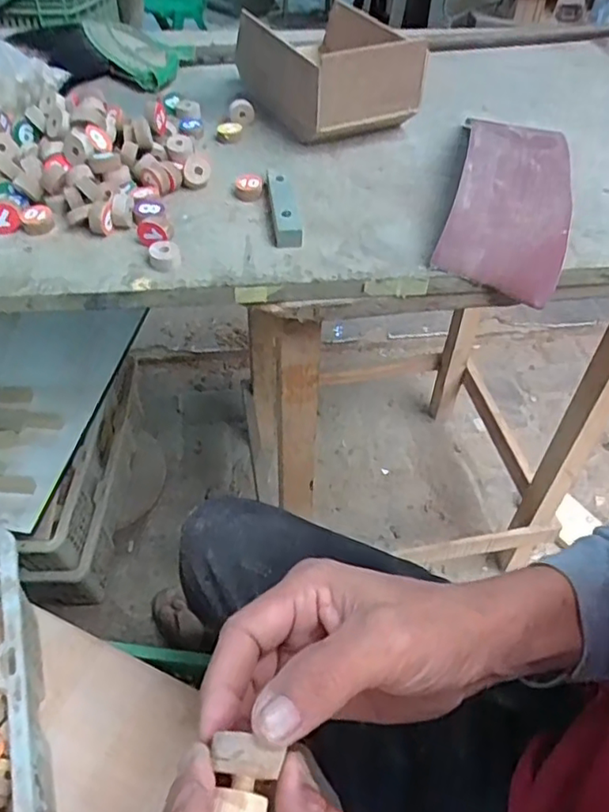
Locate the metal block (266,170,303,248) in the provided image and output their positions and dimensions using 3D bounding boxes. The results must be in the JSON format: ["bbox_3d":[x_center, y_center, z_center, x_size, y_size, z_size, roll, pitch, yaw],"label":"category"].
[{"bbox_3d":[-0.018,-0.173,0.516,0.022,0.016,0.104,-3,49,-7],"label":"metal block"}]

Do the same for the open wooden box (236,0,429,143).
[{"bbox_3d":[0.025,-0.354,0.632,0.122,0.084,0.198,-19,52,-20],"label":"open wooden box"}]

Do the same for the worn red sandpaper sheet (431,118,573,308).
[{"bbox_3d":[0.187,-0.196,0.545,0.102,0.057,0.253,14,49,8],"label":"worn red sandpaper sheet"}]

